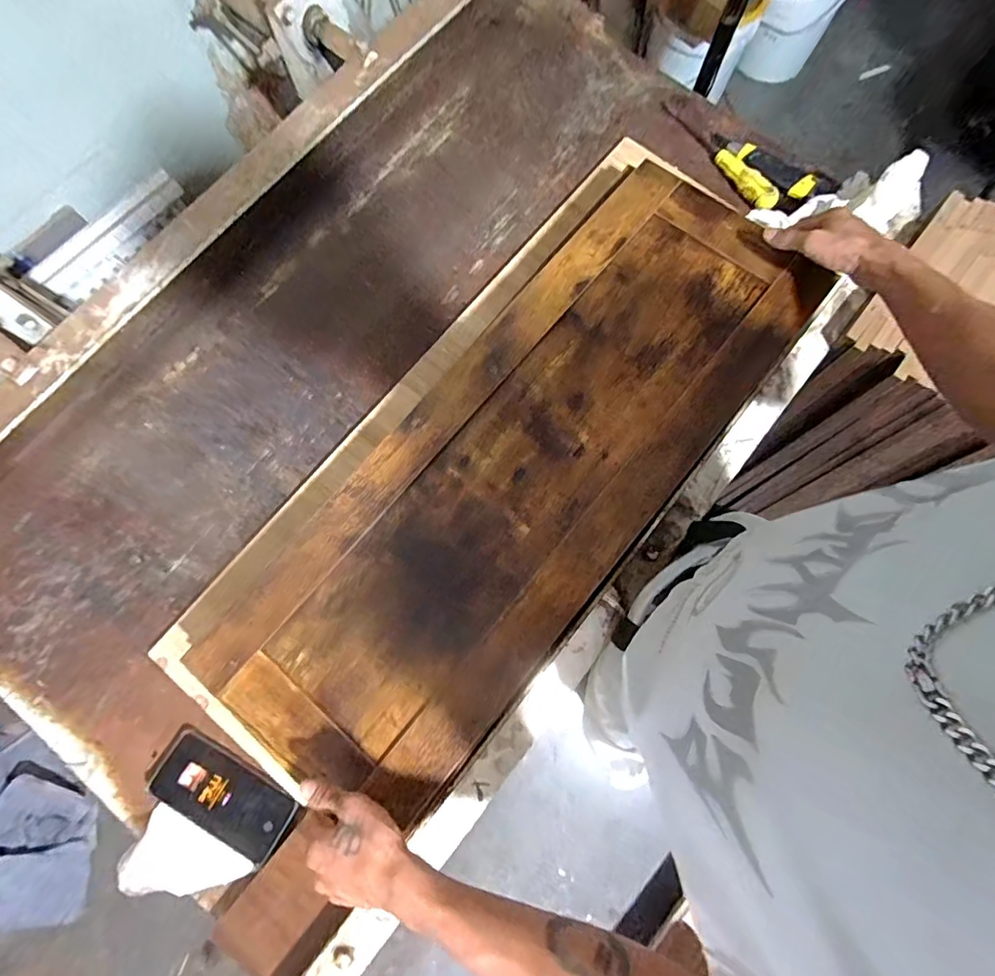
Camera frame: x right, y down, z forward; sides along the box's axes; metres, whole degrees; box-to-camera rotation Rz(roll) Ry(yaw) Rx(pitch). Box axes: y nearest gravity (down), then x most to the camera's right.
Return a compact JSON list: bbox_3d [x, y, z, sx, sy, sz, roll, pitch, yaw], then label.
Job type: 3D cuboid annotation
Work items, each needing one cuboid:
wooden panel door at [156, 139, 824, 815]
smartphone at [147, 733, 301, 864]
[{"bbox_3d":[0.026,-0.041,0.612,0.331,0.028,0.845,39,80,8],"label":"wooden panel door"},{"bbox_3d":[-0.325,0.363,0.611,0.167,0.010,0.080,28,78,6],"label":"smartphone"}]

